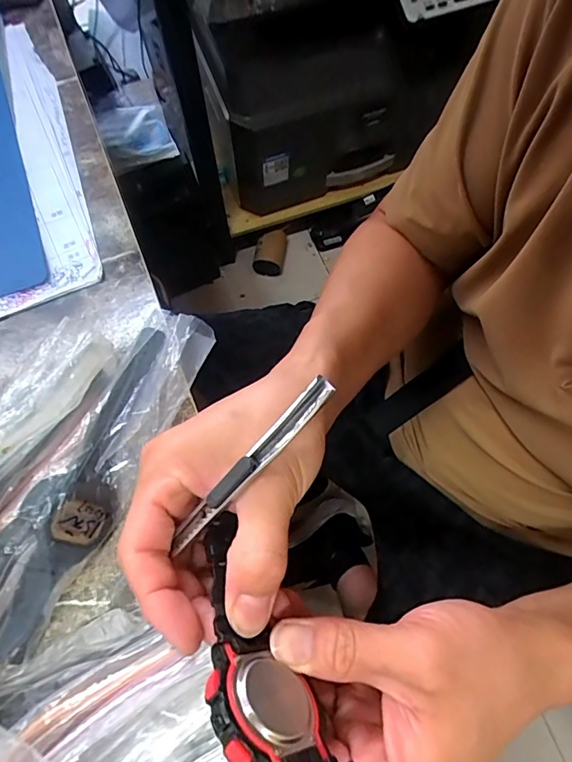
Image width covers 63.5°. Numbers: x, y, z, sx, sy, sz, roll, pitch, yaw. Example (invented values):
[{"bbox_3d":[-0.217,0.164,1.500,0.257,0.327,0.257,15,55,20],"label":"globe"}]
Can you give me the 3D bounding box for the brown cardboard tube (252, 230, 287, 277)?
[{"bbox_3d":[-0.042,-0.319,1.131,0.074,0.060,0.095,11,74,2],"label":"brown cardboard tube"}]

